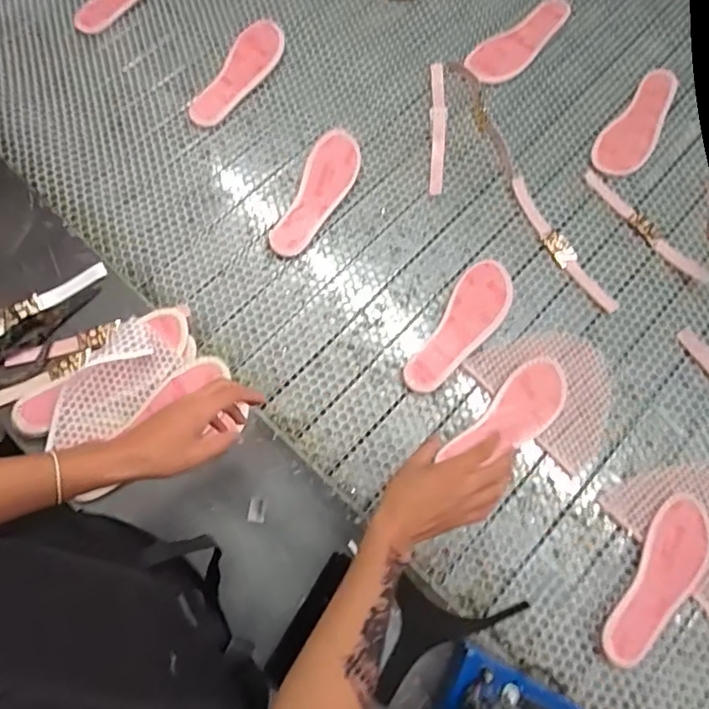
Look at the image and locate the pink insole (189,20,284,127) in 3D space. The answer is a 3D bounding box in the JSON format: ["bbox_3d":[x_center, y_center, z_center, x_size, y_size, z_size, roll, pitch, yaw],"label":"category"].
[{"bbox_3d":[-0.201,-0.479,0.884,0.072,0.011,0.221,38,83,-1],"label":"pink insole"}]

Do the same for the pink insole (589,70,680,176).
[{"bbox_3d":[0.476,-0.384,0.863,0.080,0.009,0.236,38,78,9],"label":"pink insole"}]

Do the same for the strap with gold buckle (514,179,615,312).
[{"bbox_3d":[0.317,-0.168,0.808,0.035,0.004,0.253,-29,77,-9],"label":"strap with gold buckle"}]

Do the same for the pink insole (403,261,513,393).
[{"bbox_3d":[0.156,-0.044,0.755,0.077,0.025,0.232,37,77,9],"label":"pink insole"}]

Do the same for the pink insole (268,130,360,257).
[{"bbox_3d":[-0.058,-0.254,0.819,0.083,0.031,0.226,22,75,5],"label":"pink insole"}]

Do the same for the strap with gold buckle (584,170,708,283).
[{"bbox_3d":[0.456,-0.201,0.818,0.030,0.006,0.244,-38,78,-11],"label":"strap with gold buckle"}]

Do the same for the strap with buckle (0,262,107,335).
[{"bbox_3d":[-0.468,-0.059,0.722,0.253,0.018,0.026,-35,78,-10],"label":"strap with buckle"}]

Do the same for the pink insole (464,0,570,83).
[{"bbox_3d":[0.298,-0.550,0.915,0.237,0.006,0.082,-35,78,-10],"label":"pink insole"}]

